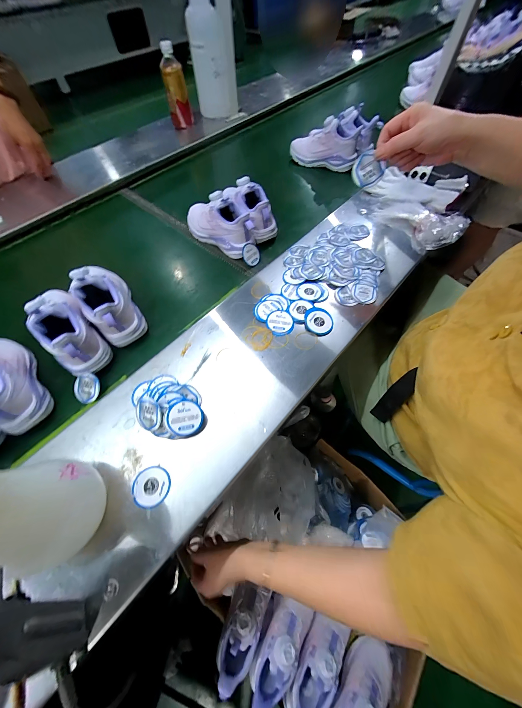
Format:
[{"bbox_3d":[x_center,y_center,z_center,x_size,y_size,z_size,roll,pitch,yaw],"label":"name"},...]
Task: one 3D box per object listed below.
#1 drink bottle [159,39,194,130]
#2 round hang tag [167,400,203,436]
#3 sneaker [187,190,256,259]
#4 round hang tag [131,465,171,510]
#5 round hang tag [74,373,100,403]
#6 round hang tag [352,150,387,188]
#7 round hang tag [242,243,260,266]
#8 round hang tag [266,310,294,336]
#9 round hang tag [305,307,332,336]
[{"bbox_3d":[-0.289,-0.906,0.837,0.073,0.204,0.059,-14,60,-10],"label":"drink bottle"},{"bbox_3d":[-0.108,0.091,0.348,0.049,0.005,0.047,-2,81,-5],"label":"round hang tag"},{"bbox_3d":[-0.098,-0.313,0.563,0.211,0.093,0.087,32,64,17],"label":"sneaker"},{"bbox_3d":[-0.144,0.174,0.321,0.047,0.004,0.048,1,58,-1],"label":"round hang tag"},{"bbox_3d":[-0.292,0.057,0.410,0.046,0.004,0.049,0,92,10],"label":"round hang tag"},{"bbox_3d":[0.171,-0.295,0.394,0.048,0.043,0.007,40,41,-10],"label":"round hang tag"},{"bbox_3d":[-0.020,-0.224,0.553,0.045,0.008,0.046,-6,100,-33],"label":"round hang tag"},{"bbox_3d":[0.035,-0.057,0.437,0.046,0.004,0.050,1,59,-1],"label":"round hang tag"},{"bbox_3d":[0.102,-0.059,0.433,0.045,0.007,0.055,-5,59,-5],"label":"round hang tag"}]

